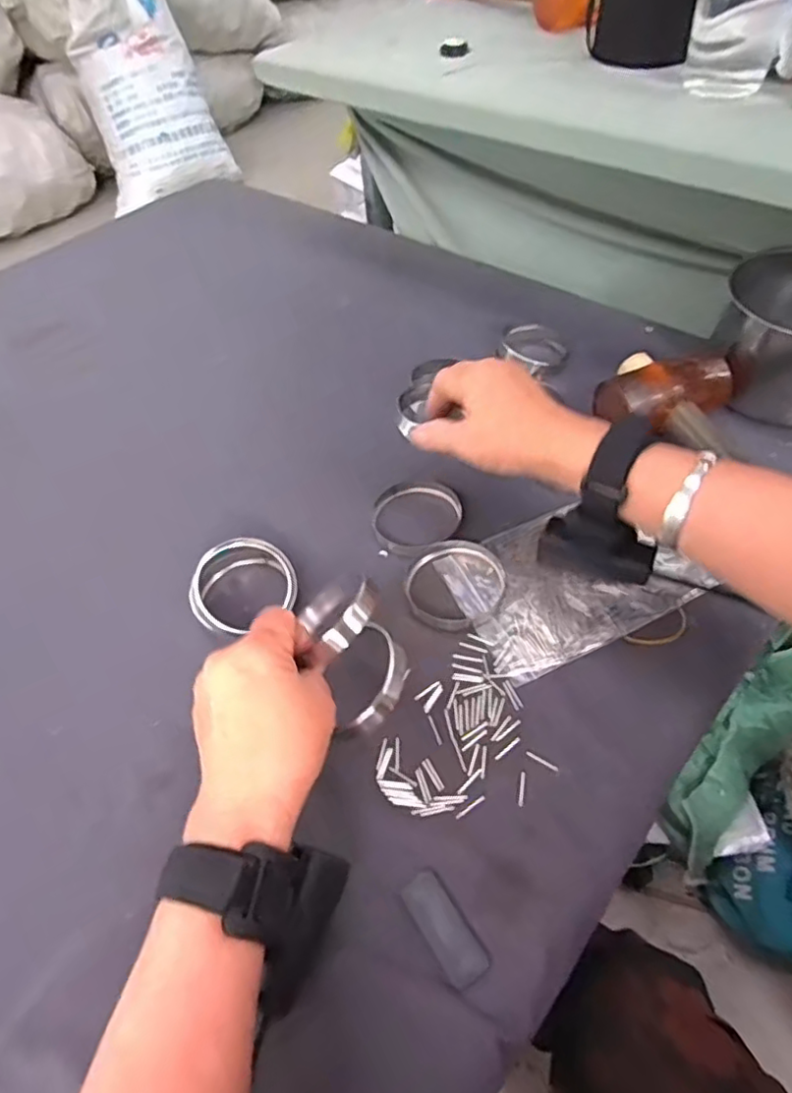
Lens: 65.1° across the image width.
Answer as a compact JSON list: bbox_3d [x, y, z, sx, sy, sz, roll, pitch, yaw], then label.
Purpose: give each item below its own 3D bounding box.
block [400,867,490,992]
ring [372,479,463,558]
[{"bbox_3d":[0.025,0.197,0.321,0.021,0.004,0.054,-29,55,-16],"label":"block"},{"bbox_3d":[0.013,-0.024,0.495,0.070,0.014,0.070,-3,52,4],"label":"ring"}]

